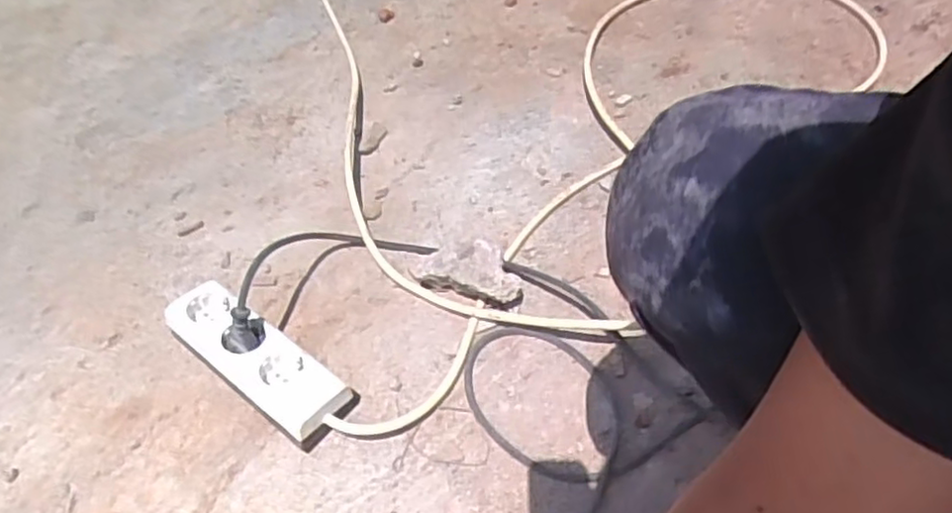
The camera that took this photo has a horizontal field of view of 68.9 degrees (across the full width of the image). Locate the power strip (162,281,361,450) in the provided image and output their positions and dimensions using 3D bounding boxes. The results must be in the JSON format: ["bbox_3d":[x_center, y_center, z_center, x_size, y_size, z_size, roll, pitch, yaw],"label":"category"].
[{"bbox_3d":[-0.193,0.093,0.620,0.189,0.047,0.059,31,60,26],"label":"power strip"}]

